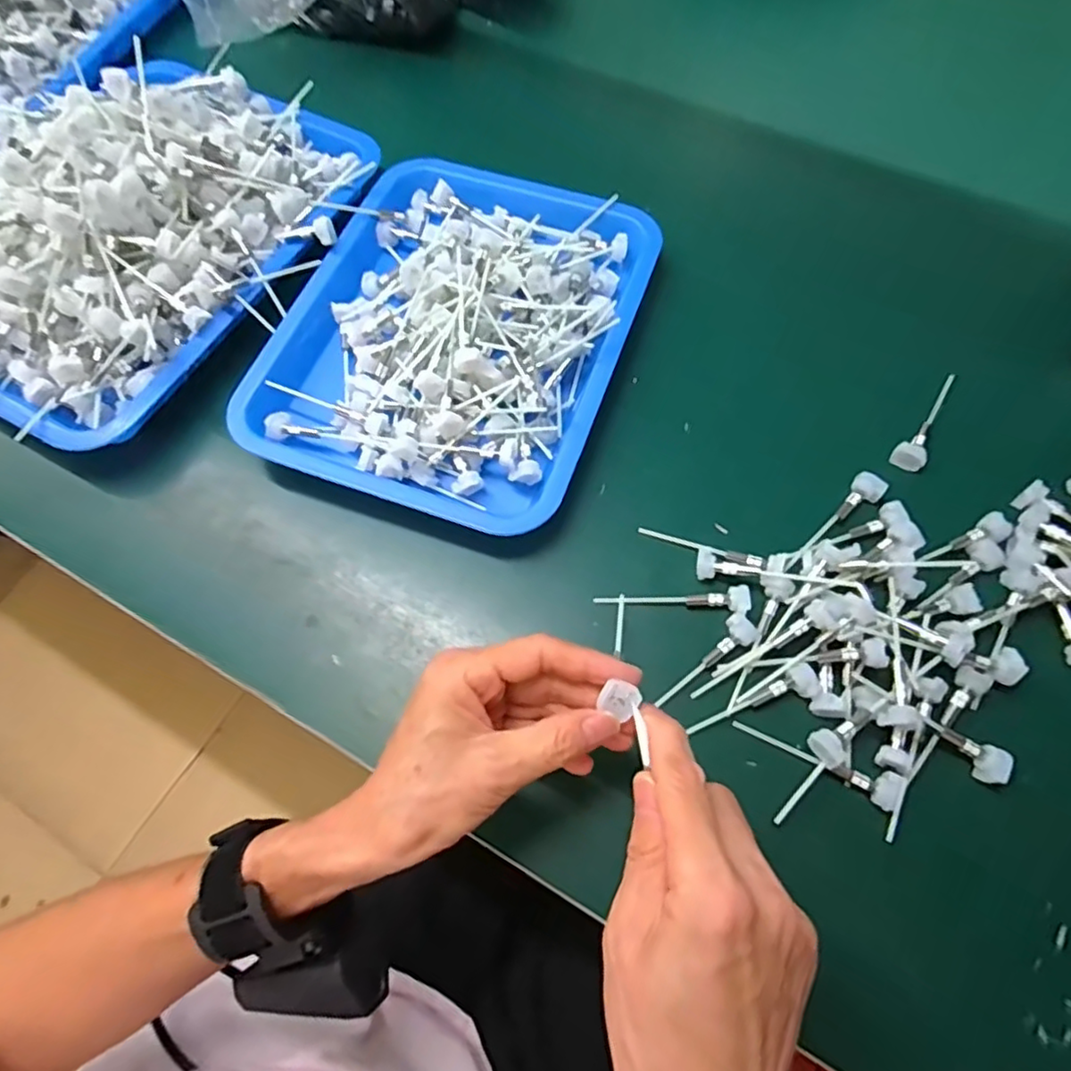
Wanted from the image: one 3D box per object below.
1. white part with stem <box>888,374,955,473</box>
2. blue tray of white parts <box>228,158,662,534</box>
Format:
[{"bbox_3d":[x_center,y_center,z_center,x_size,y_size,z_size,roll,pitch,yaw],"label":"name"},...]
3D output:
[{"bbox_3d":[0.264,-0.077,0.416,0.019,0.009,0.091,36,73,15],"label":"white part with stem"},{"bbox_3d":[-0.051,-0.150,0.439,0.225,0.049,0.290,18,69,8],"label":"blue tray of white parts"}]

